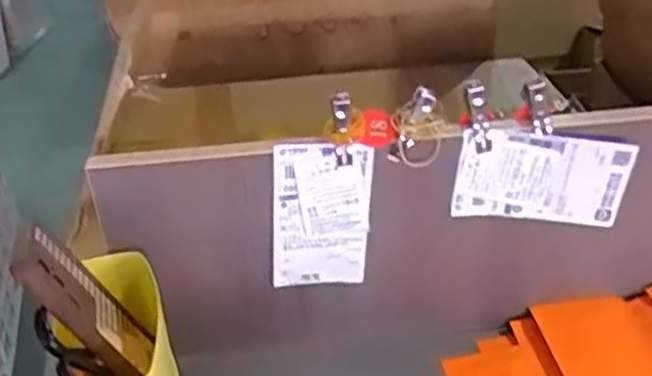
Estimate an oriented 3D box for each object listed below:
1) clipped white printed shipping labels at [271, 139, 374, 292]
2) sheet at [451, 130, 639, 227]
[{"bbox_3d":[-0.003,0.024,0.568,0.075,0.135,0.004,-2,33,-8],"label":"clipped white printed shipping labels"},{"bbox_3d":[0.168,-0.007,0.558,0.129,0.074,0.010,5,32,1],"label":"sheet"}]

